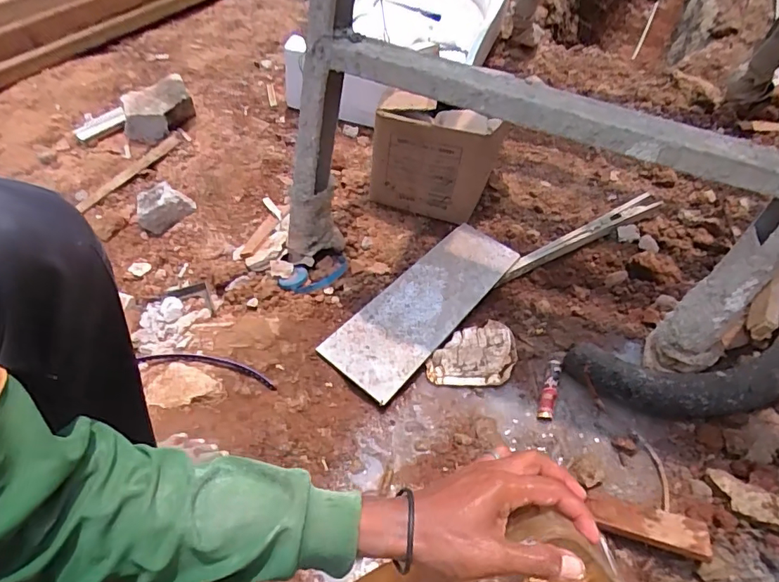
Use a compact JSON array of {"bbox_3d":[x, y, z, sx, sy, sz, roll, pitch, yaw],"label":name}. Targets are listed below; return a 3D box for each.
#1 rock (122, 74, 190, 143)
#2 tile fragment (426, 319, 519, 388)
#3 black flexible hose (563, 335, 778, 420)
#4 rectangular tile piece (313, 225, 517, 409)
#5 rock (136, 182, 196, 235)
[{"bbox_3d":[-0.565,-0.440,1.223,0.162,0.086,0.159,-19,50,-17],"label":"rock"},{"bbox_3d":[0.140,0.114,0.852,0.162,0.017,0.105,-13,65,-12],"label":"tile fragment"},{"bbox_3d":[0.509,0.115,0.809,0.413,0.094,0.171,-10,48,-9],"label":"black flexible hose"},{"bbox_3d":[0.066,0.017,0.901,0.150,0.016,0.409,33,56,24],"label":"rectangular tile piece"},{"bbox_3d":[-0.468,-0.173,1.036,0.087,0.067,0.101,16,49,15],"label":"rock"}]

